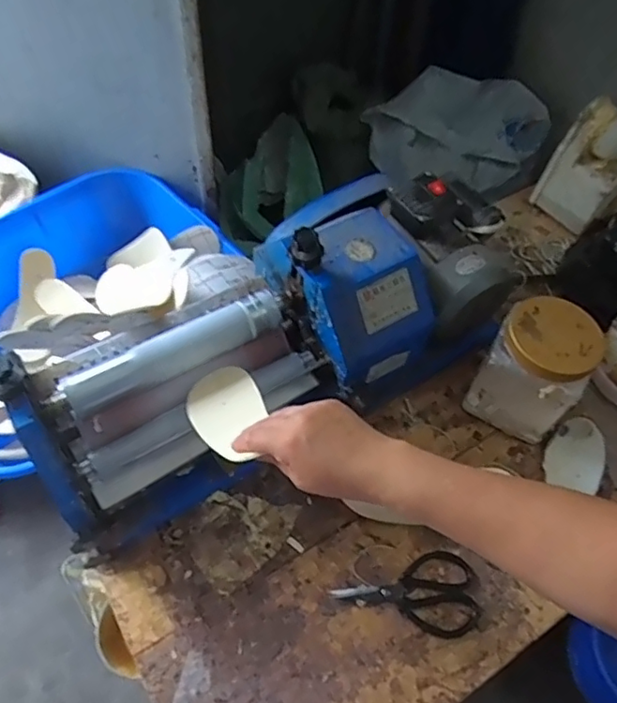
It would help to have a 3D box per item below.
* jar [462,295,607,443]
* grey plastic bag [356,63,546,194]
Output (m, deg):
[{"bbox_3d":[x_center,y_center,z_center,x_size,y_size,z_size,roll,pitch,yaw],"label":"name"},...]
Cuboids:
[{"bbox_3d":[0.302,0.023,0.785,0.118,0.160,0.112,28,60,16],"label":"jar"},{"bbox_3d":[0.385,-0.583,1.542,0.436,0.269,0.226,29,61,16],"label":"grey plastic bag"}]

